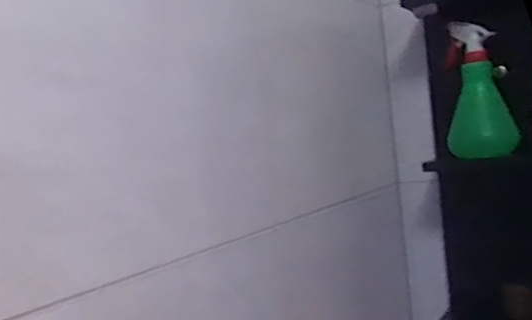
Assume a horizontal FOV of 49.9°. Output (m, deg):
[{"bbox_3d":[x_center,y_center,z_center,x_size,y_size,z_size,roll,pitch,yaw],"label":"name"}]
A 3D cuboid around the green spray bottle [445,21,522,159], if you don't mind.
[{"bbox_3d":[0.306,-0.098,0.828,0.095,0.186,0.108,-6,2,19],"label":"green spray bottle"}]

